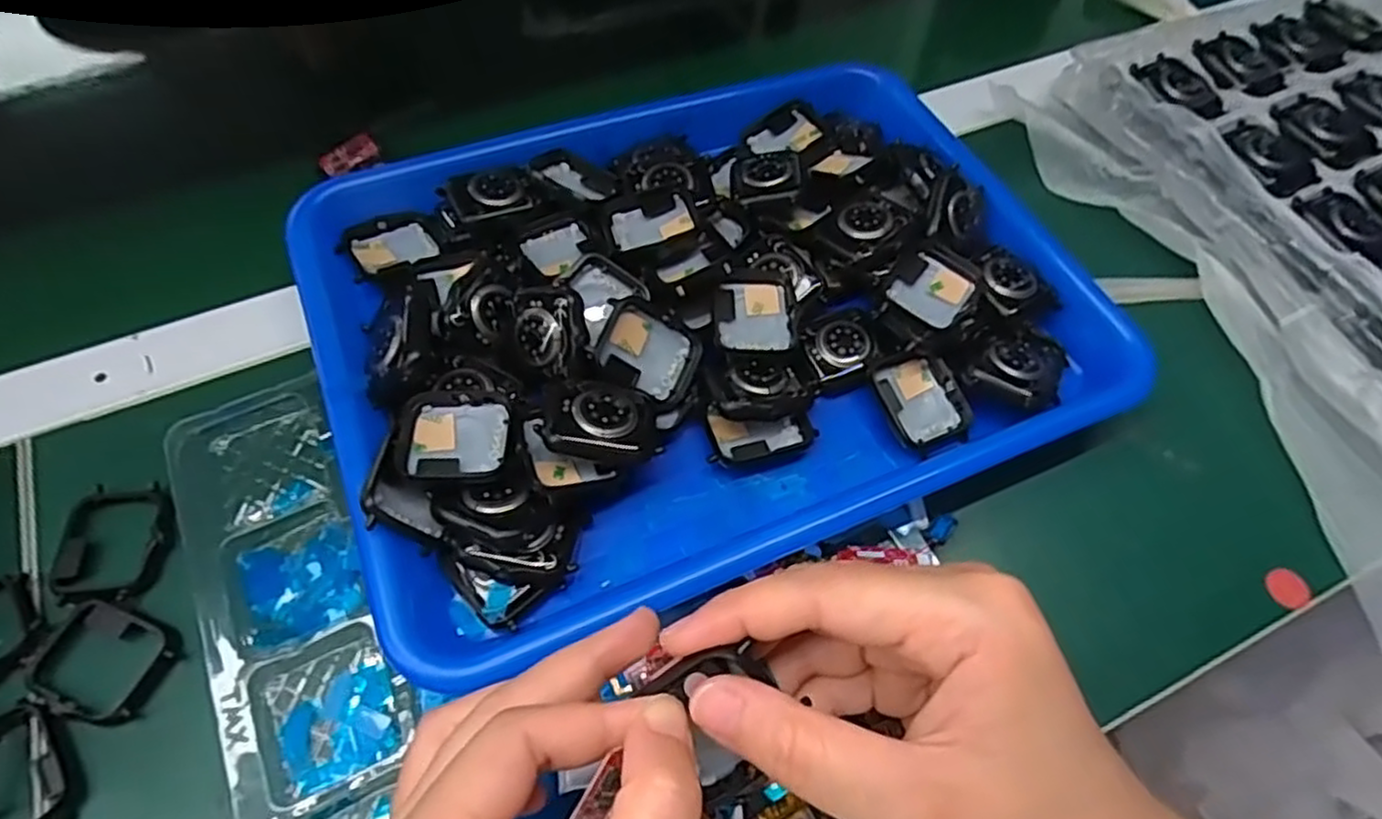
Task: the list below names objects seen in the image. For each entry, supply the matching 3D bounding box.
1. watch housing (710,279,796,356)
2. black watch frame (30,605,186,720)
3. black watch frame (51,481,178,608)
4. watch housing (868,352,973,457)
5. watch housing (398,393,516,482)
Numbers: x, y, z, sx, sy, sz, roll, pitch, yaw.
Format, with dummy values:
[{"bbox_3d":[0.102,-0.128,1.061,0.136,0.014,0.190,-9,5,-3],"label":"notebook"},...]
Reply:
[{"bbox_3d":[0.027,-0.040,0.314,0.035,0.010,0.038,-2,60,-3],"label":"watch housing"},{"bbox_3d":[-0.214,0.091,0.264,0.046,0.008,0.037,22,61,11],"label":"black watch frame"},{"bbox_3d":[-0.225,0.052,0.284,0.042,0.008,0.047,-7,60,-6],"label":"black watch frame"},{"bbox_3d":[0.099,-0.003,0.312,0.036,0.014,0.041,-21,63,-14],"label":"watch housing"},{"bbox_3d":[-0.087,0.011,0.272,0.042,0.009,0.034,2,60,-1],"label":"watch housing"}]

